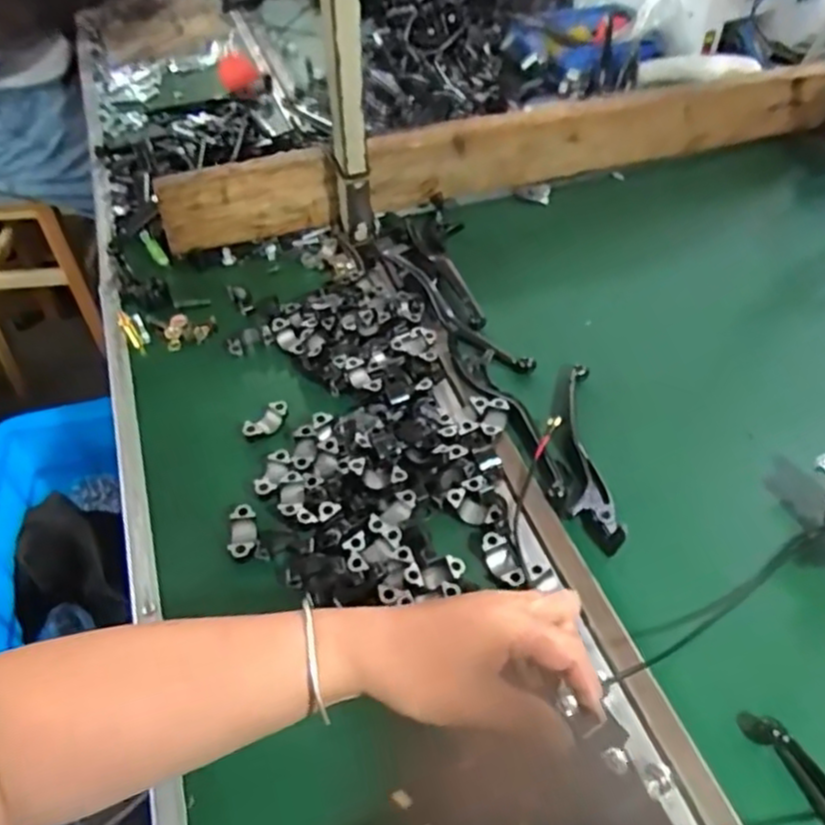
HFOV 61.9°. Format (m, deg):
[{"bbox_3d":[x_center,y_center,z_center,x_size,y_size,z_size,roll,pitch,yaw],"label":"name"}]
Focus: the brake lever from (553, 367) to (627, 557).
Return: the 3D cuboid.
[{"bbox_3d":[0.134,0.026,0.551,0.037,0.022,0.185,3,48,1],"label":"brake lever"}]

